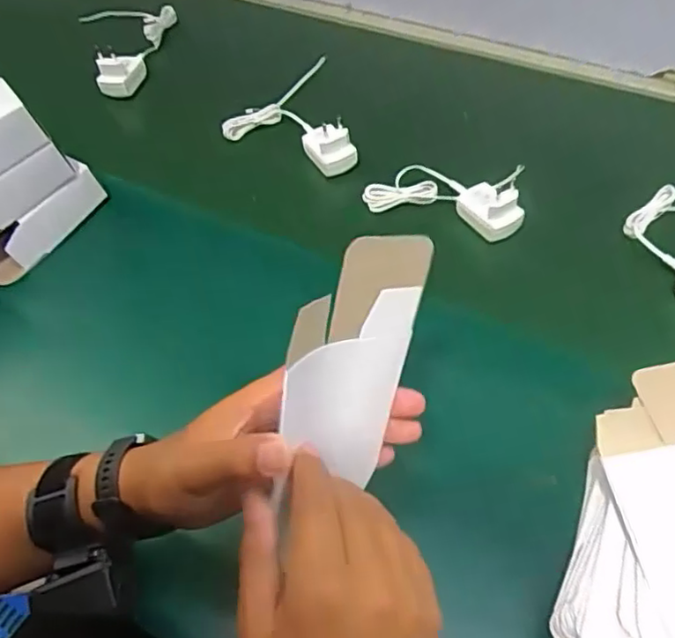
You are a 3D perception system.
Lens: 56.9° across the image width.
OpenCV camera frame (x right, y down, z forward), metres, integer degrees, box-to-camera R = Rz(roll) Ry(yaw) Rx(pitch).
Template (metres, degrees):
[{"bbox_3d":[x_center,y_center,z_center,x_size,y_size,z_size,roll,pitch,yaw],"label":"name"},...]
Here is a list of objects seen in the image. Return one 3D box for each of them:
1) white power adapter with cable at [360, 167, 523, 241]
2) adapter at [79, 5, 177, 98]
[{"bbox_3d":[0.108,-0.127,0.621,0.153,0.042,0.063,14,52,14],"label":"white power adapter with cable"},{"bbox_3d":[-0.278,-0.395,0.845,0.126,0.038,0.255,-18,52,-13],"label":"adapter"}]

